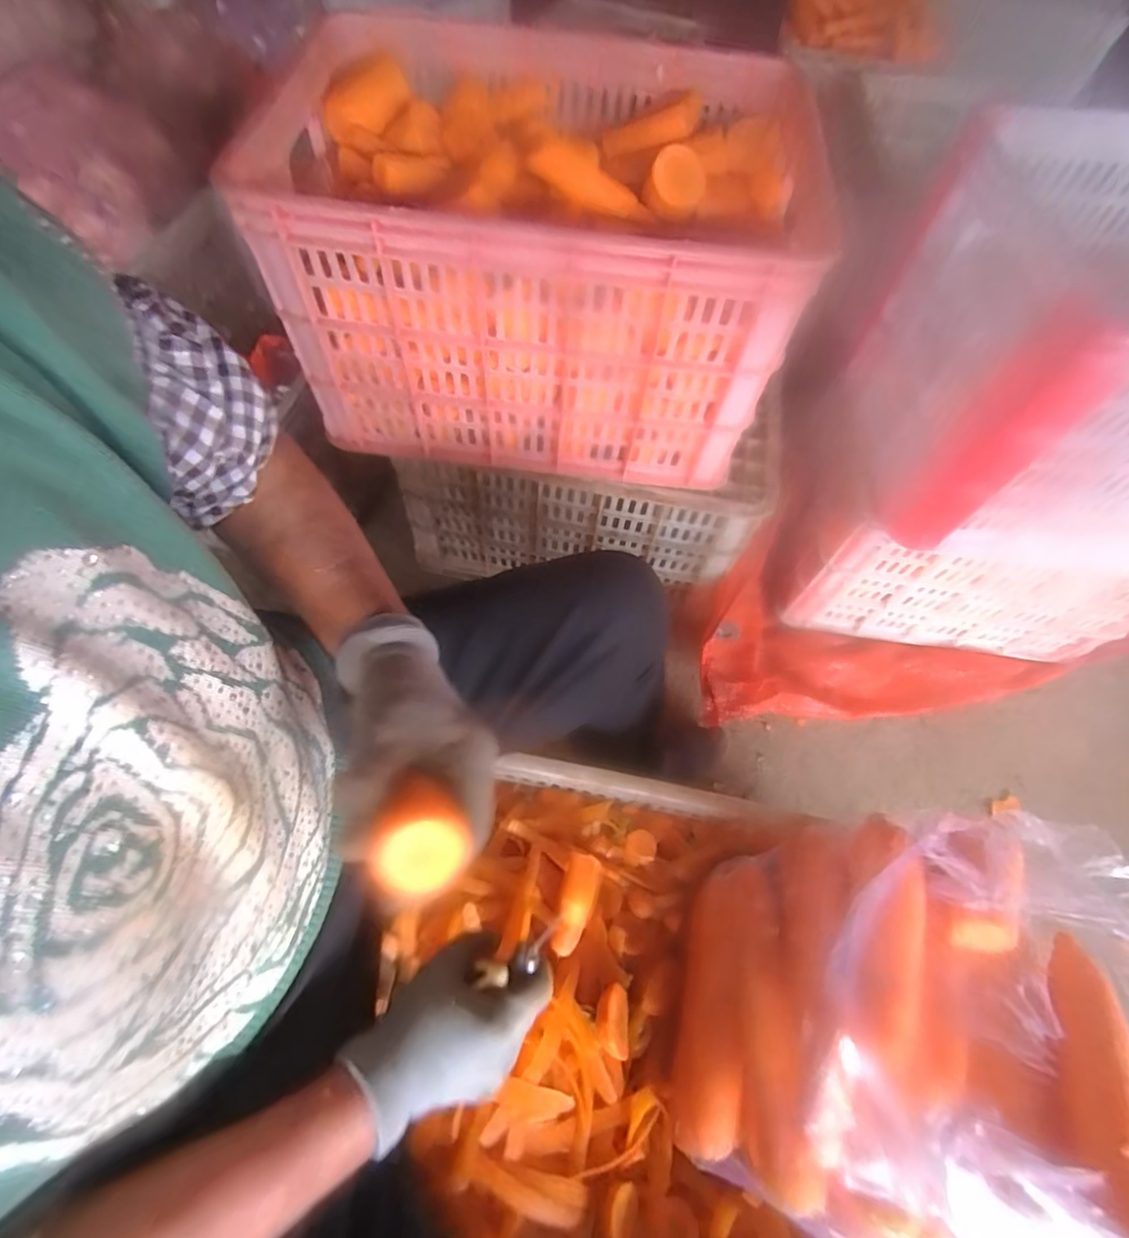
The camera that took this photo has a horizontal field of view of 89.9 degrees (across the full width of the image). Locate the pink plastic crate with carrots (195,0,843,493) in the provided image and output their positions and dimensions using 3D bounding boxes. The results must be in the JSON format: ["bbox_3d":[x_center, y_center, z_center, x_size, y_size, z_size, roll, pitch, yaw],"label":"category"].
[{"bbox_3d":[-0.014,-0.392,0.636,0.501,0.275,0.352,7,64,0],"label":"pink plastic crate with carrots"}]

